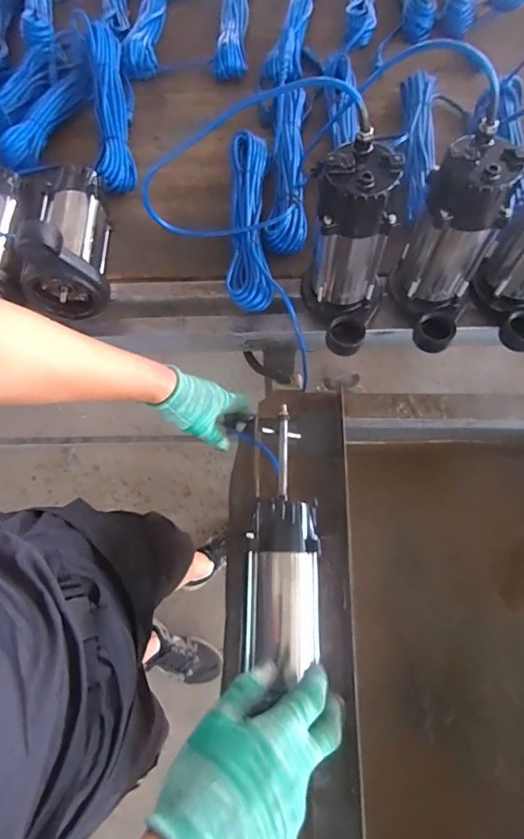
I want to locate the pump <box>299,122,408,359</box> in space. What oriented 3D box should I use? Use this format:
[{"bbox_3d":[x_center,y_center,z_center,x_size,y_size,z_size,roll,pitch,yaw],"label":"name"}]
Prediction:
[{"bbox_3d":[0.127,-0.204,0.575,0.108,0.233,0.148,-10,69,-2],"label":"pump"}]

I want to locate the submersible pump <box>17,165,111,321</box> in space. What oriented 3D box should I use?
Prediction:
[{"bbox_3d":[-0.306,-0.299,0.674,0.103,0.156,0.223,-10,69,-2],"label":"submersible pump"}]

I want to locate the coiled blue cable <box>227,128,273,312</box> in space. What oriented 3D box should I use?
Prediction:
[{"bbox_3d":[-0.022,-0.334,0.730,0.072,0.058,0.337,-2,69,1],"label":"coiled blue cable"}]

